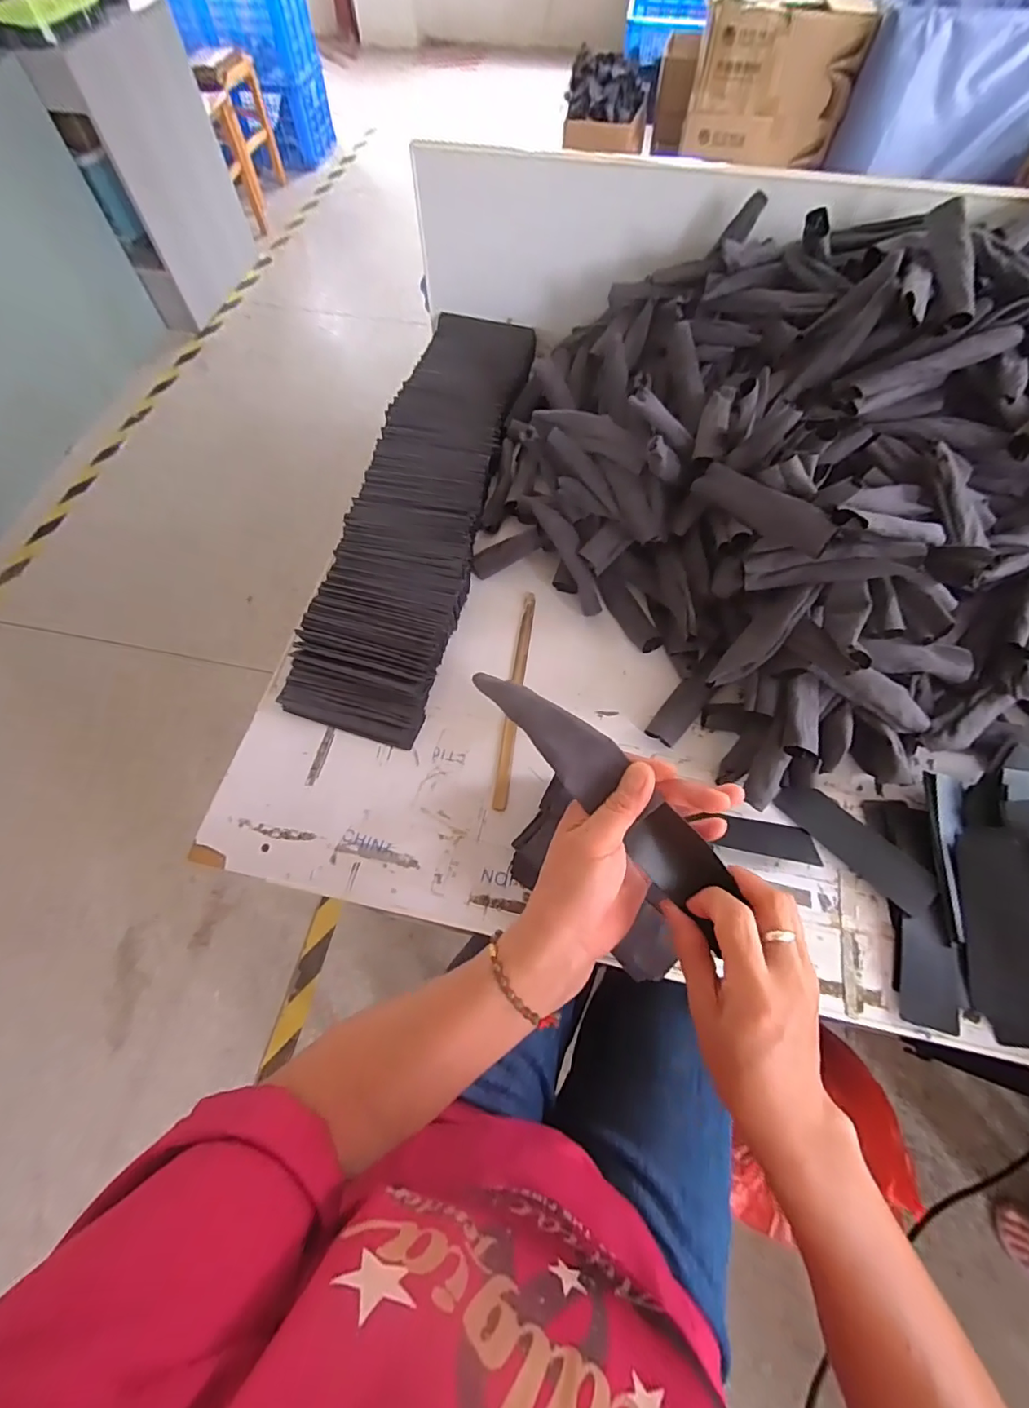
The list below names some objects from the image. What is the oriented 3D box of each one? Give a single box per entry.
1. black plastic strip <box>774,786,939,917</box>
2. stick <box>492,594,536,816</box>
[{"bbox_3d":[0.326,0.134,0.506,0.148,0.009,0.039,42,95,23],"label":"black plastic strip"},{"bbox_3d":[0.002,-0.014,0.587,0.015,0.006,0.269,6,64,4],"label":"stick"}]

